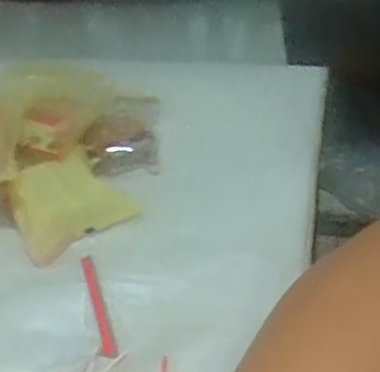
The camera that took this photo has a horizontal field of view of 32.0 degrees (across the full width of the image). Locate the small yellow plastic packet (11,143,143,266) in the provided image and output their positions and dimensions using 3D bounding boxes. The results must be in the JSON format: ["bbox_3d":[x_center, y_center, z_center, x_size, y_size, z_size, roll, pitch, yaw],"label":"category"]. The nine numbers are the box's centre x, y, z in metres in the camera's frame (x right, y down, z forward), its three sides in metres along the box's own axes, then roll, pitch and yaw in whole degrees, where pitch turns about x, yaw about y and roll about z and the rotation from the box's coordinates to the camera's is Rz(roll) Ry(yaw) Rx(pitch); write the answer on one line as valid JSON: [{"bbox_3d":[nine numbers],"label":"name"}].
[{"bbox_3d":[-0.115,0.014,0.612,0.104,0.021,0.089,-29,74,-27],"label":"small yellow plastic packet"}]

